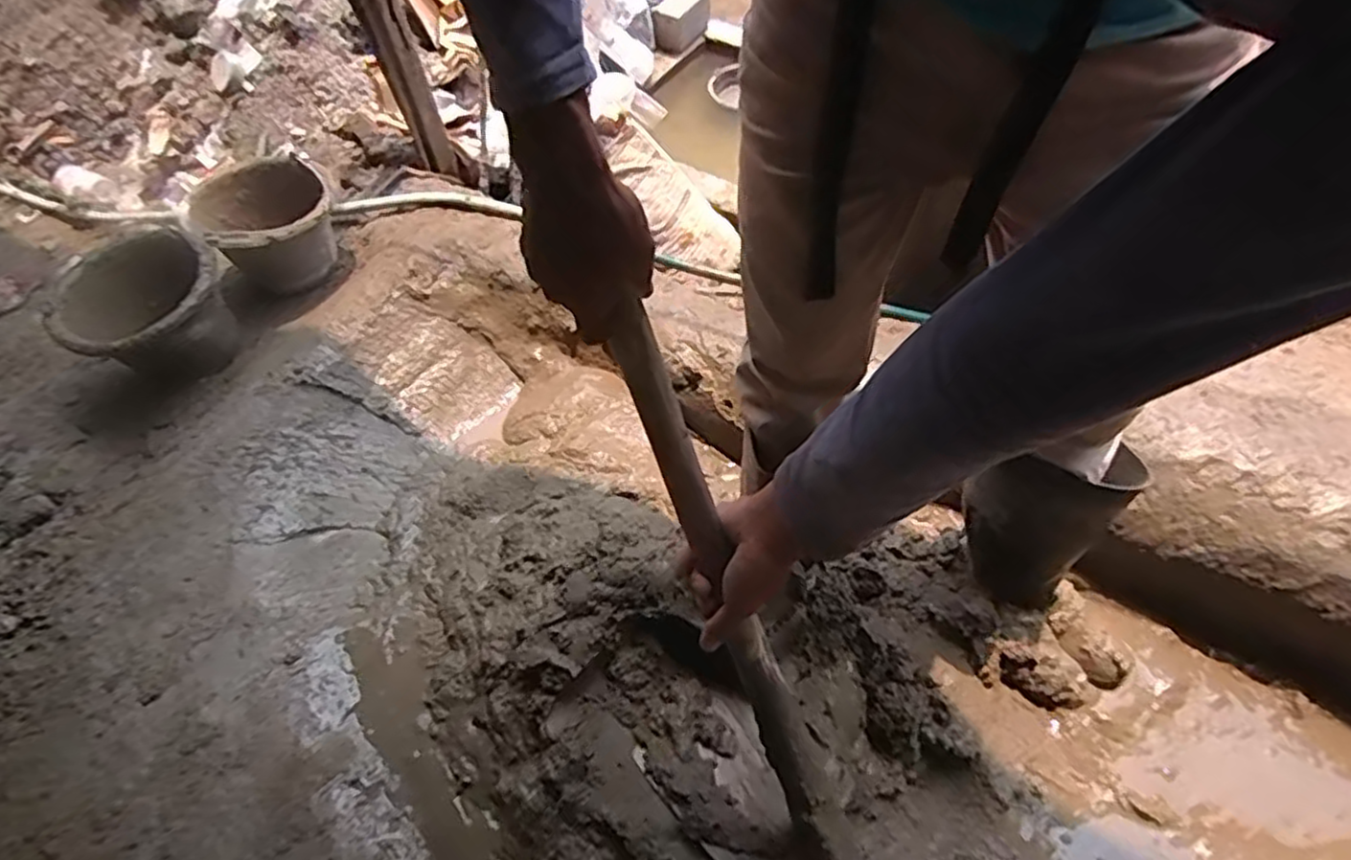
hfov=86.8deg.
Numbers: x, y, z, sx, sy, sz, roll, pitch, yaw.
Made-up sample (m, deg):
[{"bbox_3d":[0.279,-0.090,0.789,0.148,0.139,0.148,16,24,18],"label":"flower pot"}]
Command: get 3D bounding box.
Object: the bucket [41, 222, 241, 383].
[{"bbox_3d":[-0.827,-0.159,1.165,0.220,0.212,0.220,-1,55,1],"label":"bucket"}]

